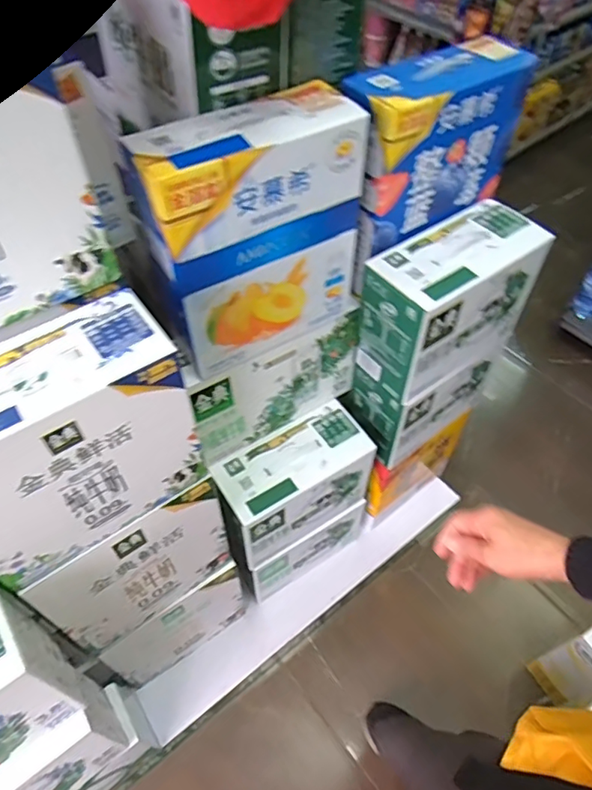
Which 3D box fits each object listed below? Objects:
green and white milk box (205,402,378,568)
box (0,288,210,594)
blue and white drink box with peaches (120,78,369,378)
[{"bbox_3d":[0.002,0.169,1.043,0.290,0.204,0.127,-28,58,-20],"label":"green and white milk box"},{"bbox_3d":[-0.260,0.050,0.614,0.264,0.230,0.135,-31,59,-22],"label":"box"},{"bbox_3d":[-0.054,-0.211,0.730,0.270,0.305,0.104,-27,58,-19],"label":"blue and white drink box with peaches"}]

